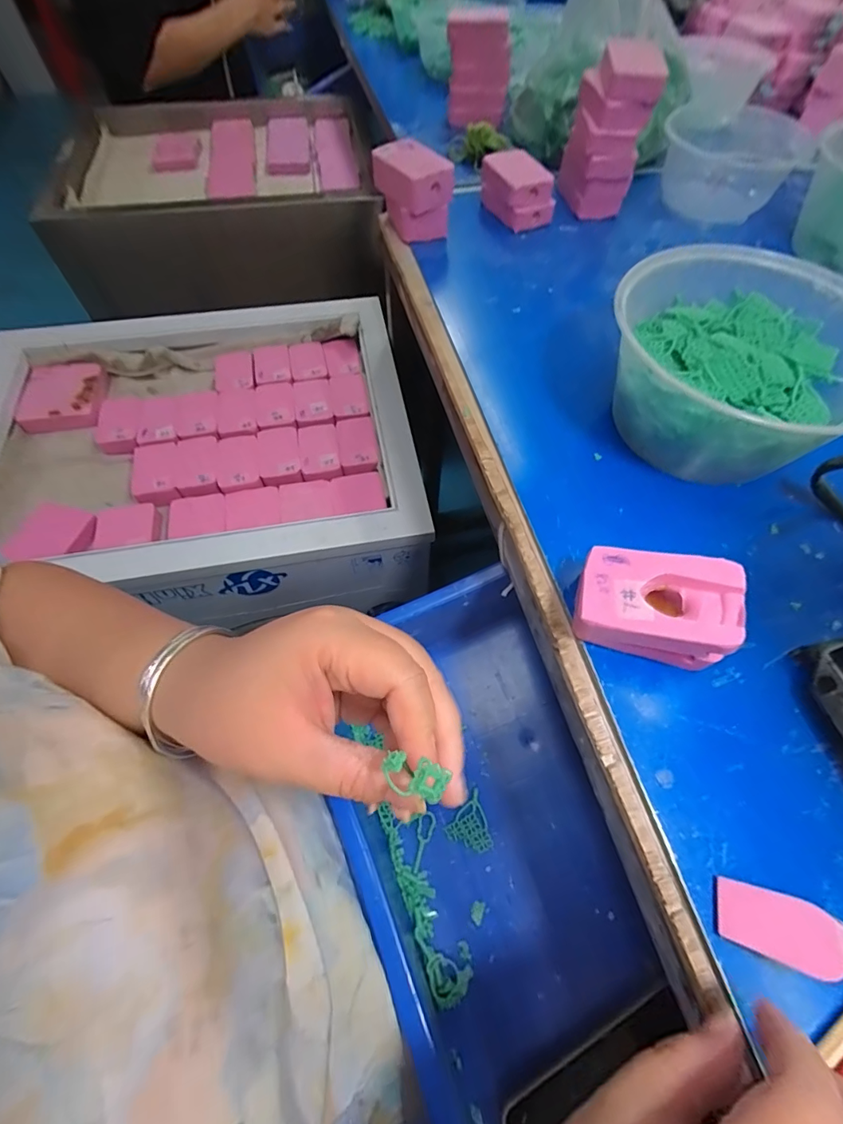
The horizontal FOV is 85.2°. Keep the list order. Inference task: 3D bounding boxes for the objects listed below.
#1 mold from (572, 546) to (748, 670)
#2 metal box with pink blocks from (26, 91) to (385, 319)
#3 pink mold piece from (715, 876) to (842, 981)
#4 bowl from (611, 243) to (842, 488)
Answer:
[{"bbox_3d":[0.117,0.023,0.236,0.070,0.046,0.047,18,62,9],"label":"mold"},{"bbox_3d":[-0.358,-0.642,0.821,0.520,0.184,0.422,-9,62,-6],"label":"metal box with pink blocks"},{"bbox_3d":[0.140,0.142,0.178,0.042,0.004,0.022,-3,57,32],"label":"pink mold piece"},{"bbox_3d":[0.202,-0.126,0.297,0.151,0.072,0.146,0,61,-1],"label":"bowl"}]

